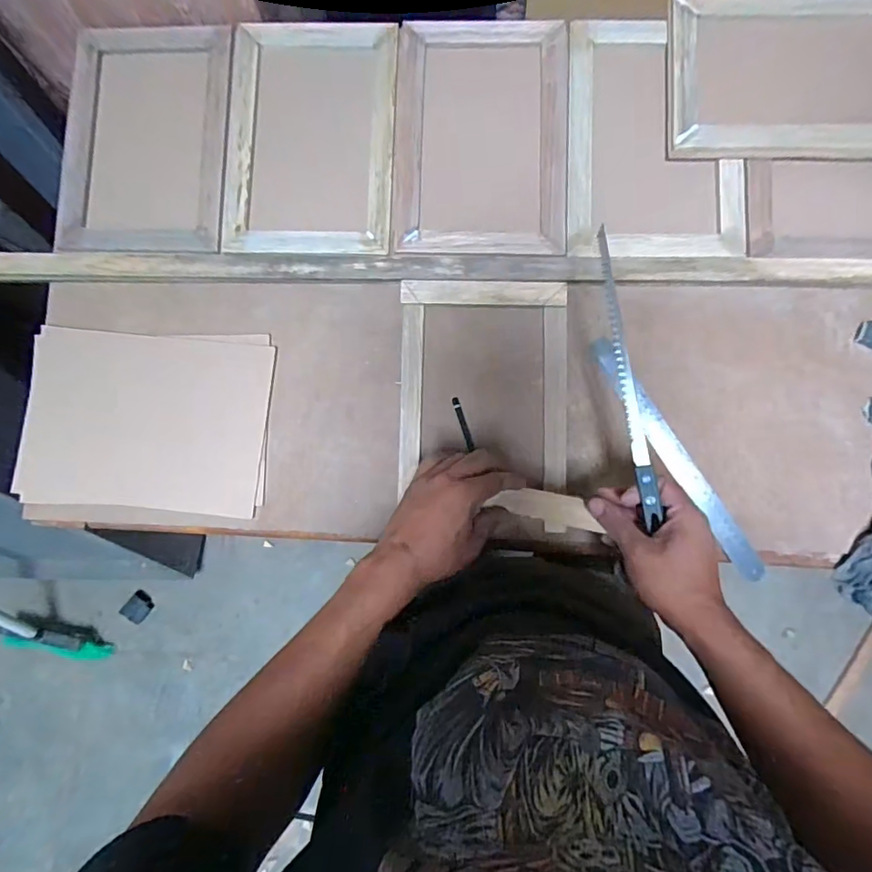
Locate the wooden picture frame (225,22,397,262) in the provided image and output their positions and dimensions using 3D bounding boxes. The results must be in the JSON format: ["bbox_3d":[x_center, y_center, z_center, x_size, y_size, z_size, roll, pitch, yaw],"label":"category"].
[{"bbox_3d":[-0.157,-0.369,0.641,0.206,0.022,0.296,2,89,3],"label":"wooden picture frame"}]

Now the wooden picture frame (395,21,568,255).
[{"bbox_3d":[0.055,-0.367,0.635,0.202,0.030,0.296,2,89,3],"label":"wooden picture frame"}]

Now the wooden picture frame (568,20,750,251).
[{"bbox_3d":[0.260,-0.355,0.614,0.199,0.015,0.283,1,89,3],"label":"wooden picture frame"}]

